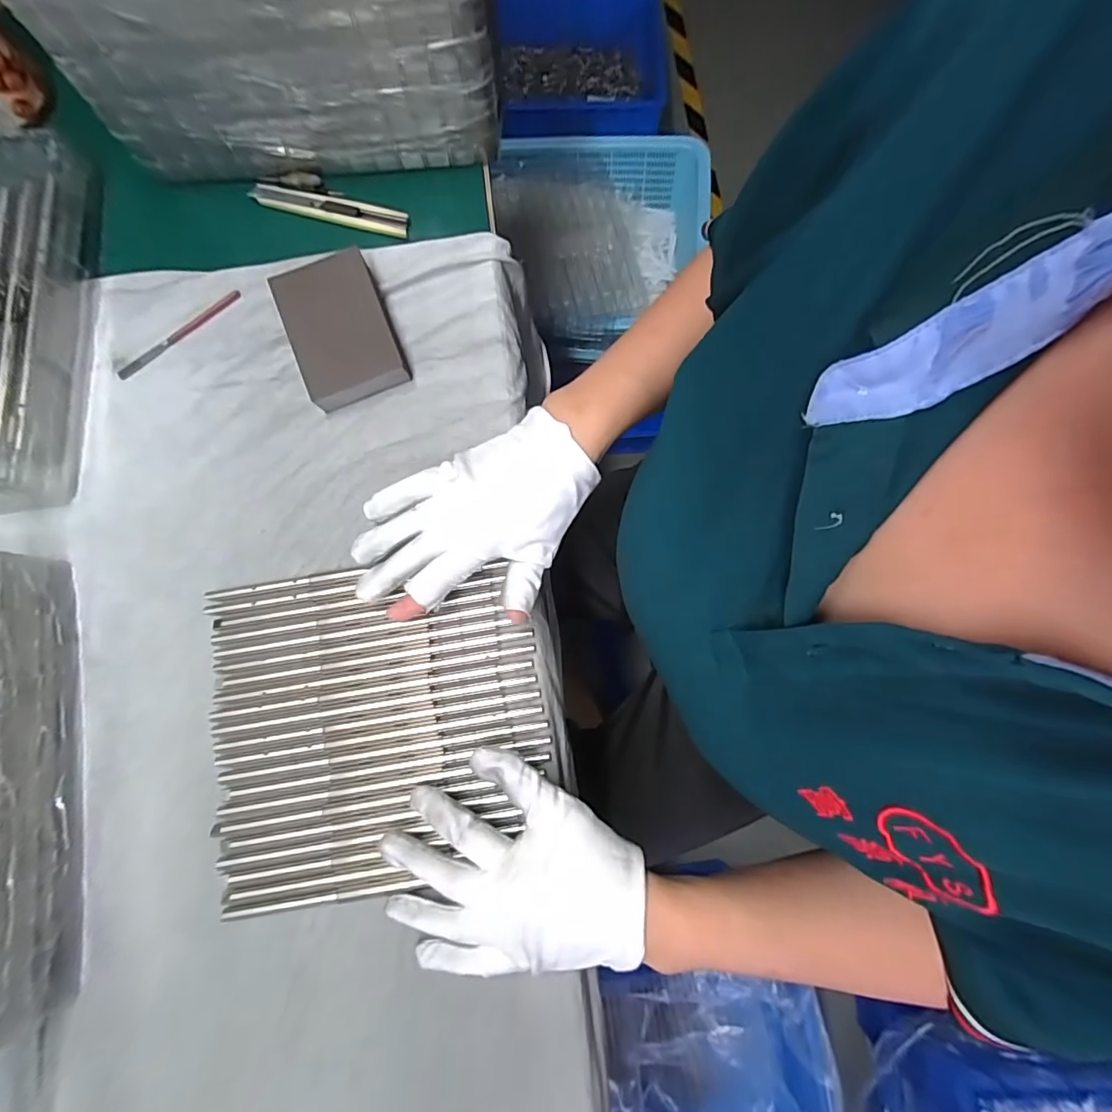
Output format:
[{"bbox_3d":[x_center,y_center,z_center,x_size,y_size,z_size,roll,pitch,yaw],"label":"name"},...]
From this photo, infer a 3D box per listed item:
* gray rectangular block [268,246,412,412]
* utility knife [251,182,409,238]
[{"bbox_3d":[-0.155,-0.163,0.379,0.069,0.029,0.098,-21,80,-3],"label":"gray rectangular block"},{"bbox_3d":[-0.180,-0.277,0.415,0.128,0.009,0.019,16,80,4],"label":"utility knife"}]

